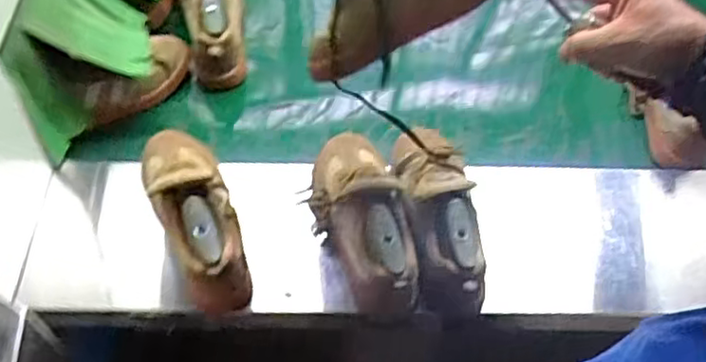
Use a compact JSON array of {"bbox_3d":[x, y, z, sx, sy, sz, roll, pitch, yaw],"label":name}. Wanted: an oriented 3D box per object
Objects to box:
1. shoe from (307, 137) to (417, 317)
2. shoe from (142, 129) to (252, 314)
[{"bbox_3d":[0.004,0.044,0.910,0.115,0.142,0.258,-8,57,-7],"label":"shoe"},{"bbox_3d":[-0.202,0.030,0.883,0.096,0.133,0.262,-21,59,-15],"label":"shoe"}]

